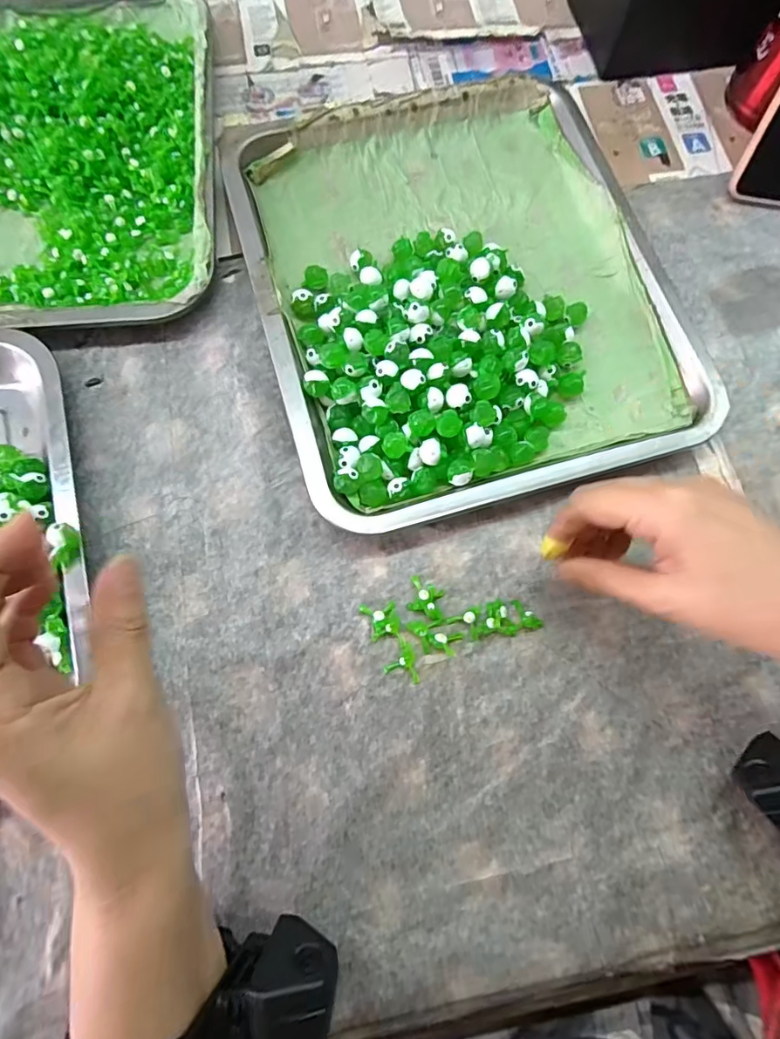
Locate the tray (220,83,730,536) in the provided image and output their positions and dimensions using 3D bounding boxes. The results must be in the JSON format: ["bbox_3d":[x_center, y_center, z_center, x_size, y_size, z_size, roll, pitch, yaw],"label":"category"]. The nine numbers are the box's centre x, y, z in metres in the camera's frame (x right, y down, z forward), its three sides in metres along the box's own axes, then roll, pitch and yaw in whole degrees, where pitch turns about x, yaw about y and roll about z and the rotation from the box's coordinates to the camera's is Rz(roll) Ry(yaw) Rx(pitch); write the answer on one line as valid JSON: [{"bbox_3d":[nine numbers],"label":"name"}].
[{"bbox_3d":[0.045,-0.157,0.338,0.256,0.028,0.299,-15,76,-6],"label":"tray"}]

